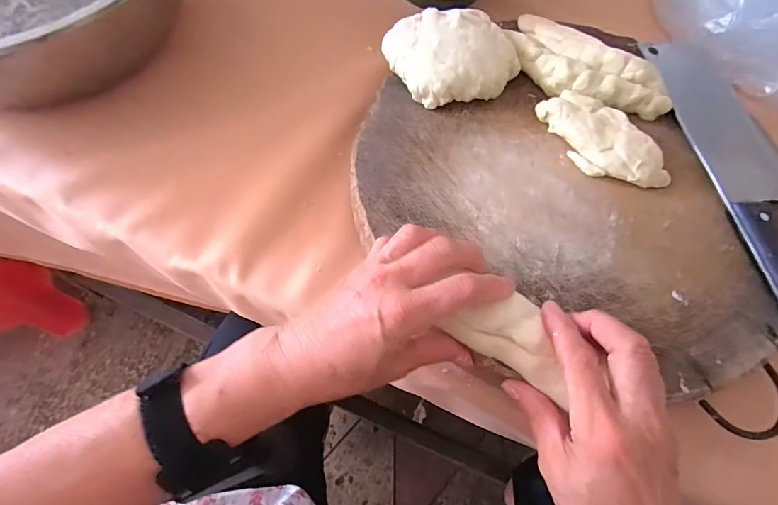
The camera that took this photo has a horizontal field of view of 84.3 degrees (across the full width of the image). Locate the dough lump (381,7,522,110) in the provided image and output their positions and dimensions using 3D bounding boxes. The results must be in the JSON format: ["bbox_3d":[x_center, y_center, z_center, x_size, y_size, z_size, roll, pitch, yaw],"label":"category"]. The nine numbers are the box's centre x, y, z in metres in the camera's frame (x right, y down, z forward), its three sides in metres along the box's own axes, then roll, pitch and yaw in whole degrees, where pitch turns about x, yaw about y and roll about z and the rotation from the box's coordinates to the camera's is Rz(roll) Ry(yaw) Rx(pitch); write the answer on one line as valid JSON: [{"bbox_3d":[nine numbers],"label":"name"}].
[{"bbox_3d":[0.054,-0.170,0.375,0.098,0.037,0.089,-25,68,-15],"label":"dough lump"}]

